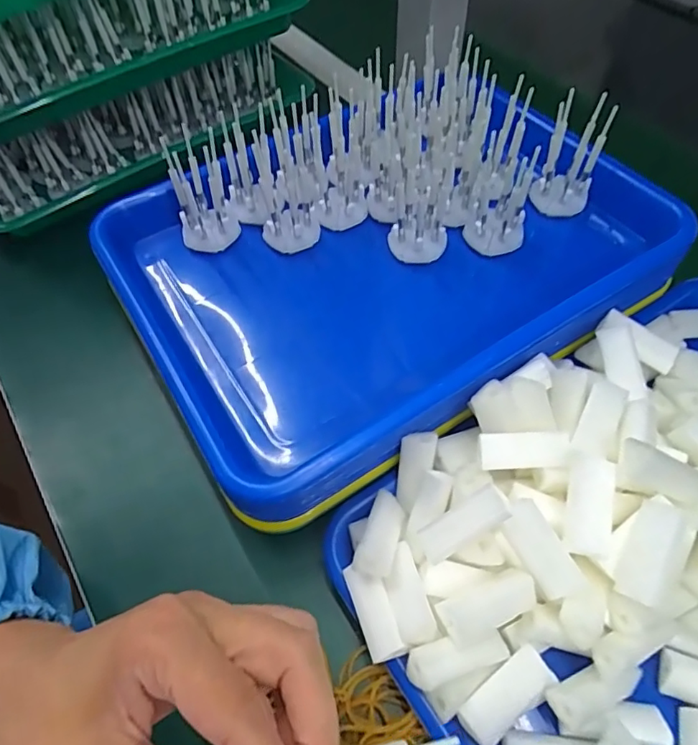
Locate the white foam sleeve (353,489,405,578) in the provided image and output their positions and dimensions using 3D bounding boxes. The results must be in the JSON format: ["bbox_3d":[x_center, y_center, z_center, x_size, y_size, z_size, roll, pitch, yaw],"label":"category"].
[{"bbox_3d":[0.017,0.079,0.268,0.018,0.014,0.048,16,33,12],"label":"white foam sleeve"}]

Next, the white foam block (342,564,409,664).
[{"bbox_3d":[0.012,0.114,0.256,0.016,0.014,0.045,-17,58,-9],"label":"white foam block"}]

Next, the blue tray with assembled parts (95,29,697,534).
[{"bbox_3d":[0.022,-0.087,0.352,0.324,0.086,0.241,-28,60,-16],"label":"blue tray with assembled parts"}]

